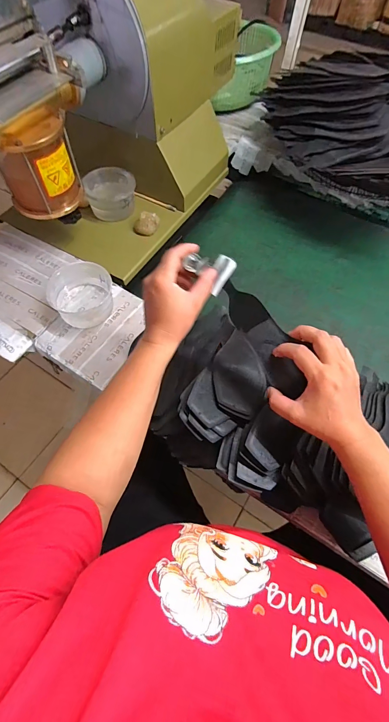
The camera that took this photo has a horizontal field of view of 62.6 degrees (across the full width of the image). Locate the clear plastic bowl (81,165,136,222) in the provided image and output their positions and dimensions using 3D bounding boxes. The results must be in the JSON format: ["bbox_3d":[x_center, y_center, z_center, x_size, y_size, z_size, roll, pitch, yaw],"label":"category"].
[{"bbox_3d":[-0.192,-0.386,0.741,0.111,0.062,0.104,0,62,0],"label":"clear plastic bowl"}]

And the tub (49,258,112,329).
[{"bbox_3d":[-0.216,-0.128,0.611,0.117,0.055,0.120,-10,63,-5],"label":"tub"}]

